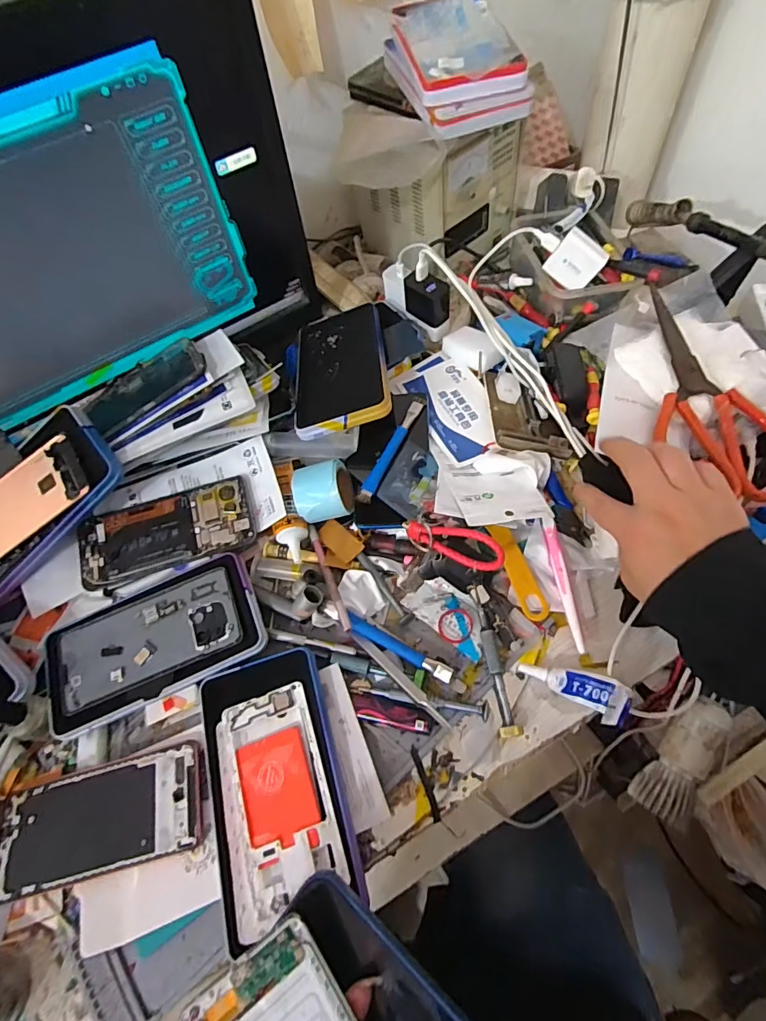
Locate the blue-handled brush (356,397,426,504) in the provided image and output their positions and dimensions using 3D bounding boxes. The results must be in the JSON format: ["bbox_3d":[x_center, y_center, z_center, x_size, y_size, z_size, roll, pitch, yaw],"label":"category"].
[{"bbox_3d":[0.010,-0.066,0.463,0.014,0.011,0.139,23,70,11],"label":"blue-handled brush"}]

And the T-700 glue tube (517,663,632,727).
[{"bbox_3d":[0.152,0.142,0.372,0.081,0.023,0.031,13,66,32],"label":"T-700 glue tube"}]

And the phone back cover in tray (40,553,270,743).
[{"bbox_3d":[-0.203,0.113,0.409,0.187,0.022,0.098,-22,68,-7],"label":"phone back cover in tray"}]

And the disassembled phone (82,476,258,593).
[{"bbox_3d":[-0.206,0.017,0.442,0.158,0.005,0.071,-16,67,-5],"label":"disassembled phone"}]

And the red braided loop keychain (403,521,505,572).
[{"bbox_3d":[0.059,0.027,0.400,0.091,0.027,0.023,18,68,23],"label":"red braided loop keychain"}]

